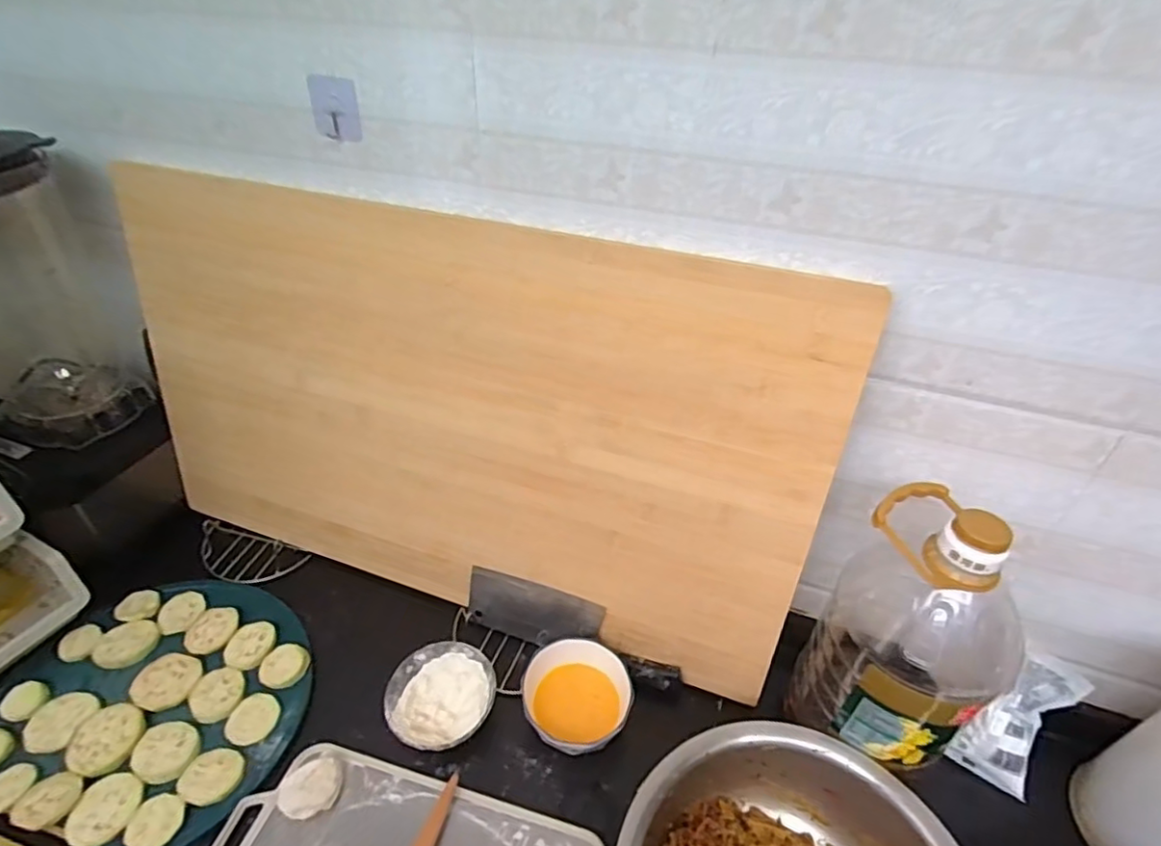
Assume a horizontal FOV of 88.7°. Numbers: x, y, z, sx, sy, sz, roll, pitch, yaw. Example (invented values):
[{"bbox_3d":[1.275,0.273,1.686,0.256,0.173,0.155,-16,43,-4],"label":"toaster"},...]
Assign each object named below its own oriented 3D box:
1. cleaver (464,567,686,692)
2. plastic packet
[{"bbox_3d":[-0.011,0.256,0.750,0.284,0.084,0.023,15,13,16],"label":"cleaver"},{"bbox_3d":[0.481,0.328,0.648,0.073,0.156,0.041,37,6,36],"label":"plastic packet"}]

